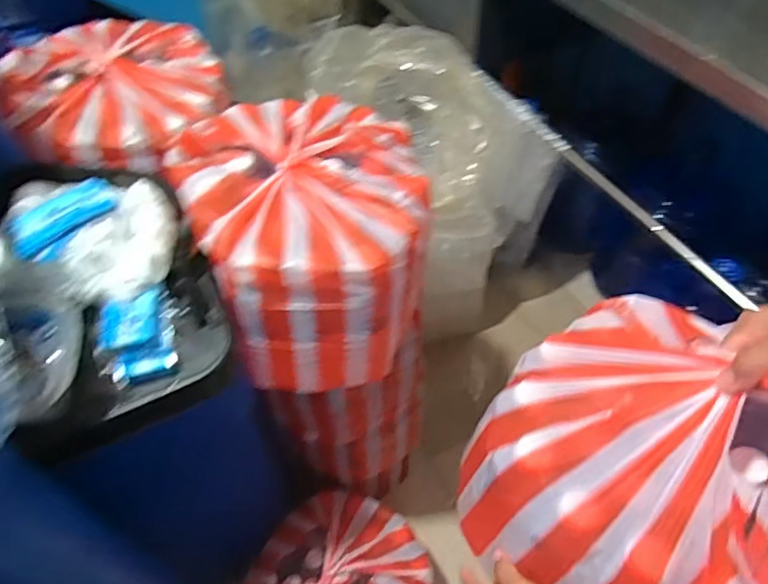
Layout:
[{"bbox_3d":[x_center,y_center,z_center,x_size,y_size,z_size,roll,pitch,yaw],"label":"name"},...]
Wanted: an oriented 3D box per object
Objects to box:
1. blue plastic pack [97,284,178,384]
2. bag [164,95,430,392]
[{"bbox_3d":[-0.241,0.041,0.539,0.064,0.032,0.087,-20,55,-14],"label":"blue plastic pack"},{"bbox_3d":[-0.096,-0.090,0.725,0.278,0.215,0.369,-21,56,-16],"label":"bag"}]

